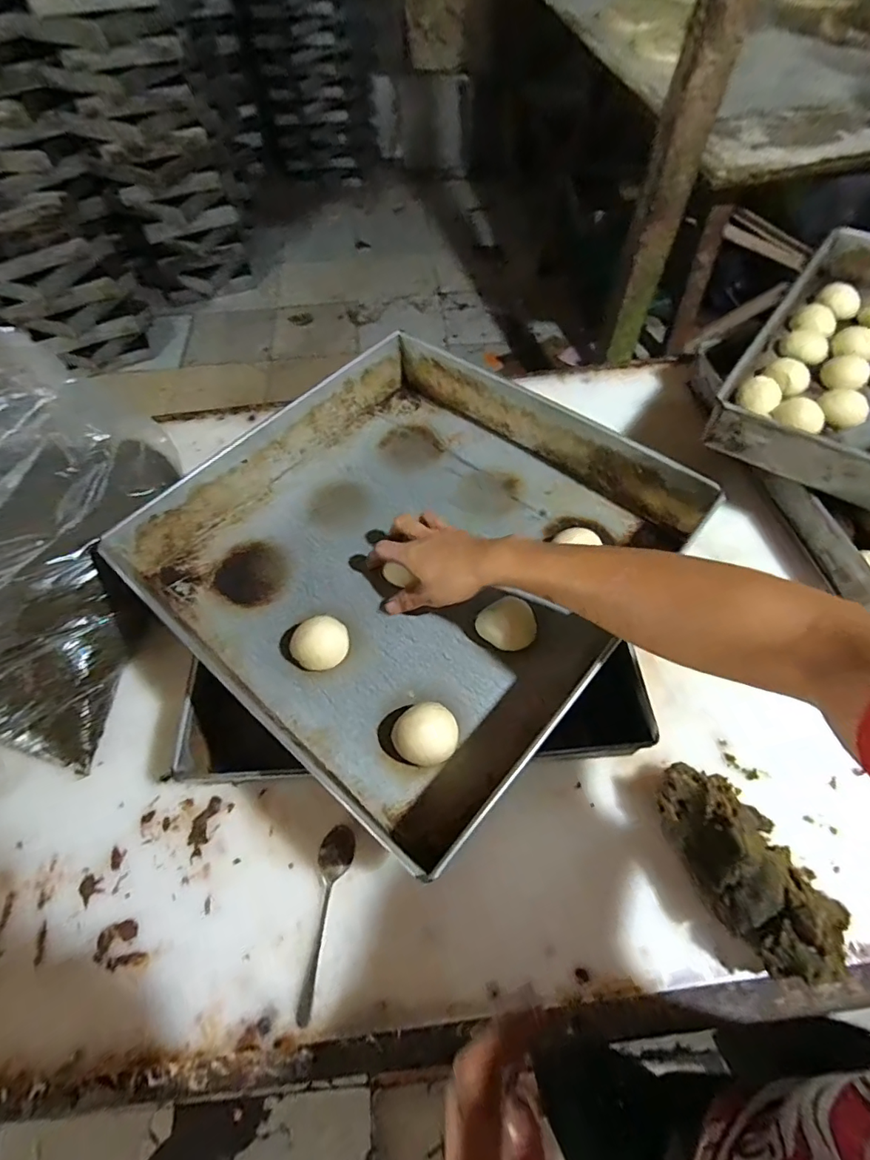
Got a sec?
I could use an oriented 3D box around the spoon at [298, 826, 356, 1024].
[{"bbox_3d":[-0.089,0.274,0.414,0.032,0.012,0.134,3,59,5],"label":"spoon"}]

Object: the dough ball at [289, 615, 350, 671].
[{"bbox_3d":[-0.104,0.057,0.464,0.050,0.028,0.045,-37,64,-17],"label":"dough ball"}]

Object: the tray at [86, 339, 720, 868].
[{"bbox_3d":[-0.022,-0.034,0.506,0.408,0.090,0.407,37,68,22],"label":"tray"}]

